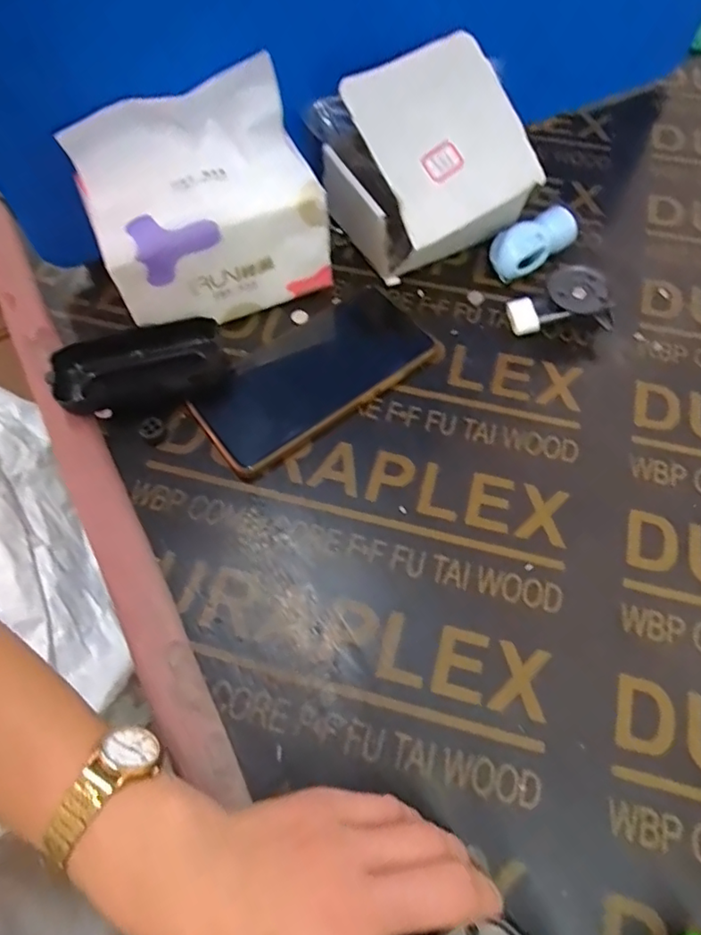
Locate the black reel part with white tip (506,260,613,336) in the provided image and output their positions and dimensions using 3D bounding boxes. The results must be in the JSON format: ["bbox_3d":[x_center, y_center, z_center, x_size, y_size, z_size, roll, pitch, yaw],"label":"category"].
[{"bbox_3d":[0.146,-0.116,0.398,0.065,0.029,0.043,2,62,3],"label":"black reel part with white tip"}]

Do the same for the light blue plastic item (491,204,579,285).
[{"bbox_3d":[0.135,-0.167,0.426,0.069,0.031,0.031,-29,65,-13],"label":"light blue plastic item"}]

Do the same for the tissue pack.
[{"bbox_3d":[-0.092,-0.167,0.375,0.141,0.124,0.083,-20,63,-9],"label":"tissue pack"}]

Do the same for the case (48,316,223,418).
[{"bbox_3d":[-0.138,-0.065,0.376,0.104,0.027,0.050,-18,63,-8],"label":"case"}]

